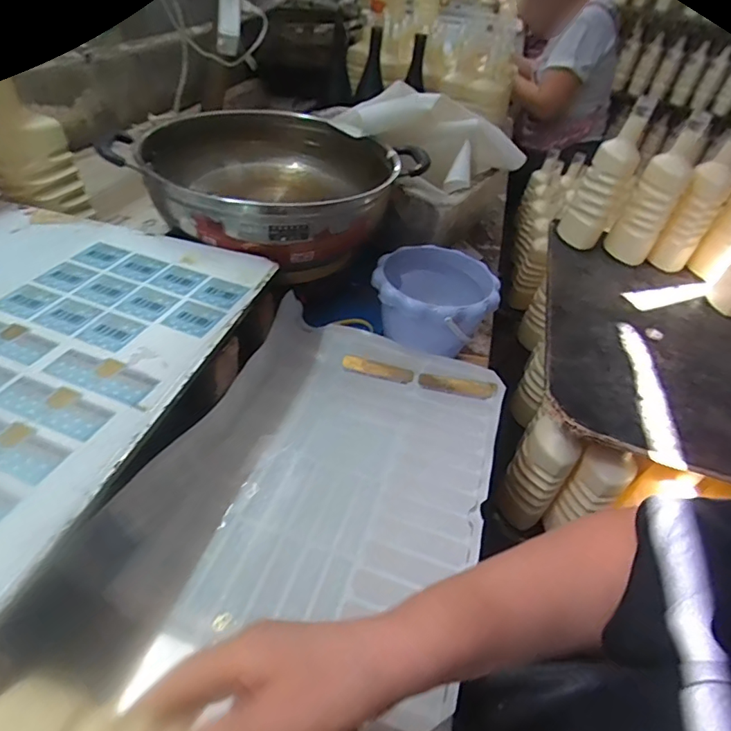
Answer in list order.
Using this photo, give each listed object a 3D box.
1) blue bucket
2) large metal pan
[{"bbox_3d":[0.084,-0.069,0.655,0.149,0.116,0.149,7,42,-6],"label":"blue bucket"},{"bbox_3d":[-0.121,-0.245,0.667,0.303,0.103,0.316,30,44,19],"label":"large metal pan"}]

